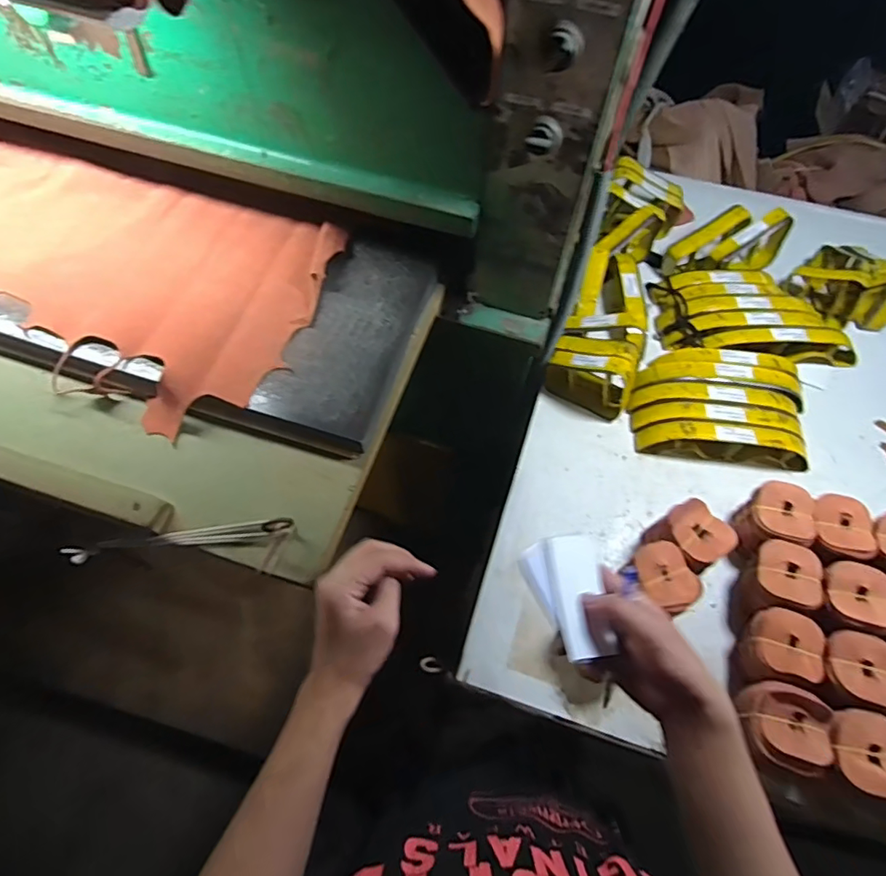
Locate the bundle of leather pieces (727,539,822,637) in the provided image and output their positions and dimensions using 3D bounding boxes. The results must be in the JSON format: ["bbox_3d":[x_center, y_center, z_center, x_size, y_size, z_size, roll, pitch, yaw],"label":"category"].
[{"bbox_3d":[0.390,0.174,0.624,0.075,0.083,0.085,8,62,2],"label":"bundle of leather pieces"}]

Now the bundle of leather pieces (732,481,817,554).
[{"bbox_3d":[0.406,0.104,0.653,0.071,0.067,0.080,4,62,0],"label":"bundle of leather pieces"}]

